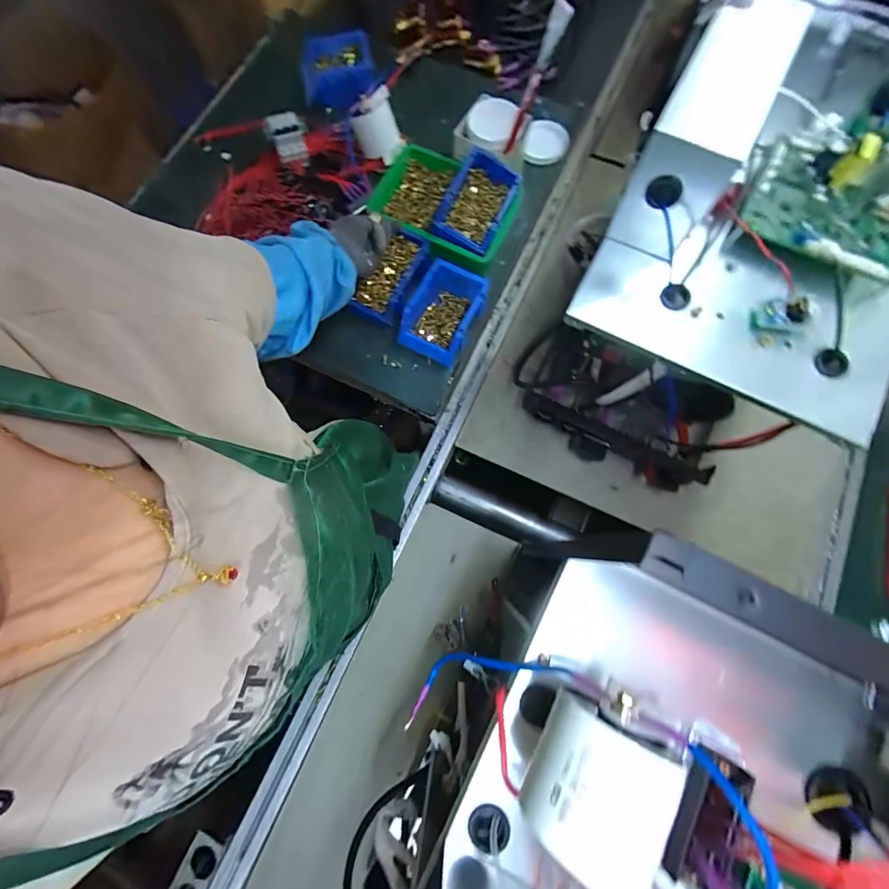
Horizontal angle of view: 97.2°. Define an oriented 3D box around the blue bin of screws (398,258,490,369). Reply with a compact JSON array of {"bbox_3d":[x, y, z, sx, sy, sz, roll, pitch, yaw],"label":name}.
[{"bbox_3d":[0.000,-0.229,0.705,0.112,0.080,0.155,27,78,8],"label":"blue bin of screws"}]

